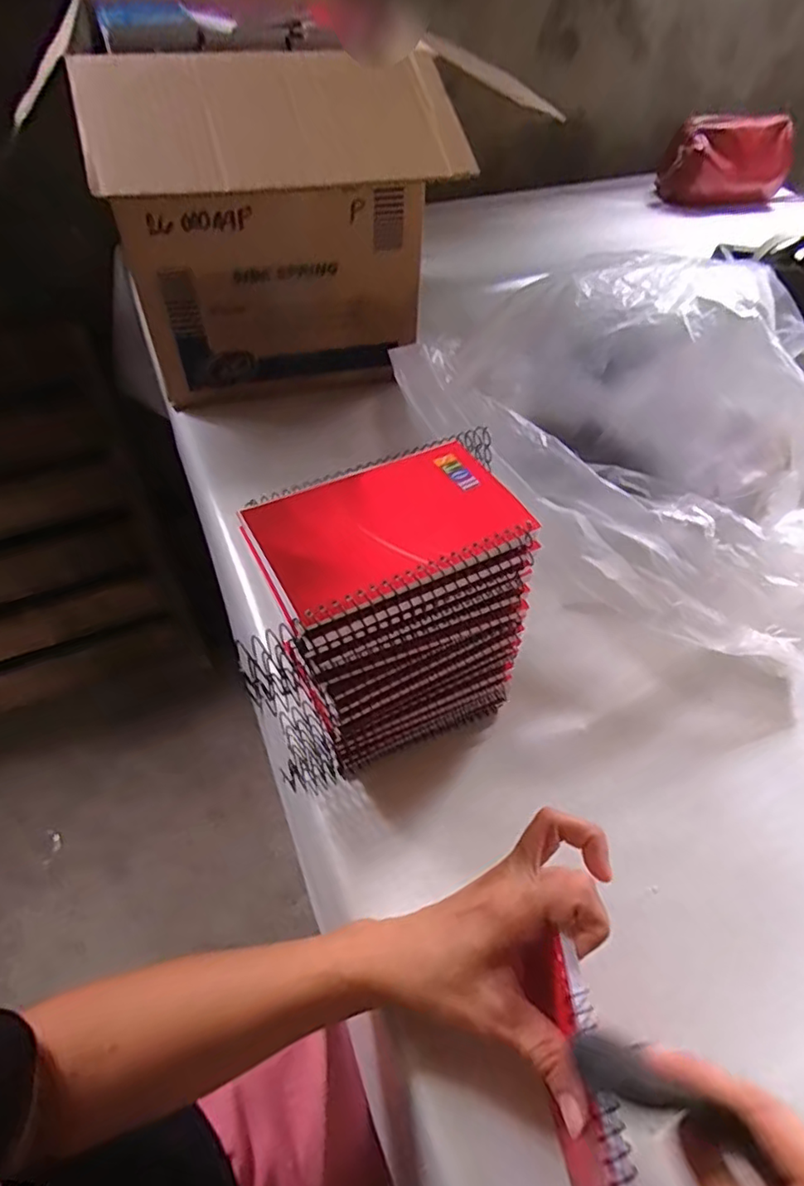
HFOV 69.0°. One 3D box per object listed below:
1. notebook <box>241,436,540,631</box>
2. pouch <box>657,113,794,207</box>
[{"bbox_3d":[-0.007,-0.036,0.299,0.132,0.013,0.079,-22,55,-17],"label":"notebook"},{"bbox_3d":[0.588,-0.775,1.065,0.225,0.133,0.075,-11,52,-9],"label":"pouch"}]

